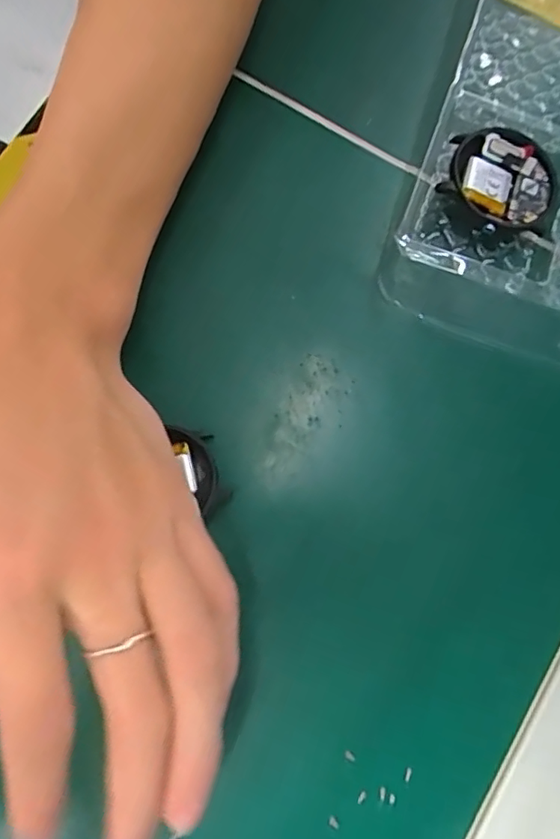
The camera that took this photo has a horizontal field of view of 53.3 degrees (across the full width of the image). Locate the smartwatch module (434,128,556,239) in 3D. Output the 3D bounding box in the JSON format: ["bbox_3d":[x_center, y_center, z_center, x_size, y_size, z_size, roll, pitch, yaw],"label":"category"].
[{"bbox_3d":[0.090,-0.099,0.229,0.044,0.018,0.044,19,80,3],"label":"smartwatch module"}]

